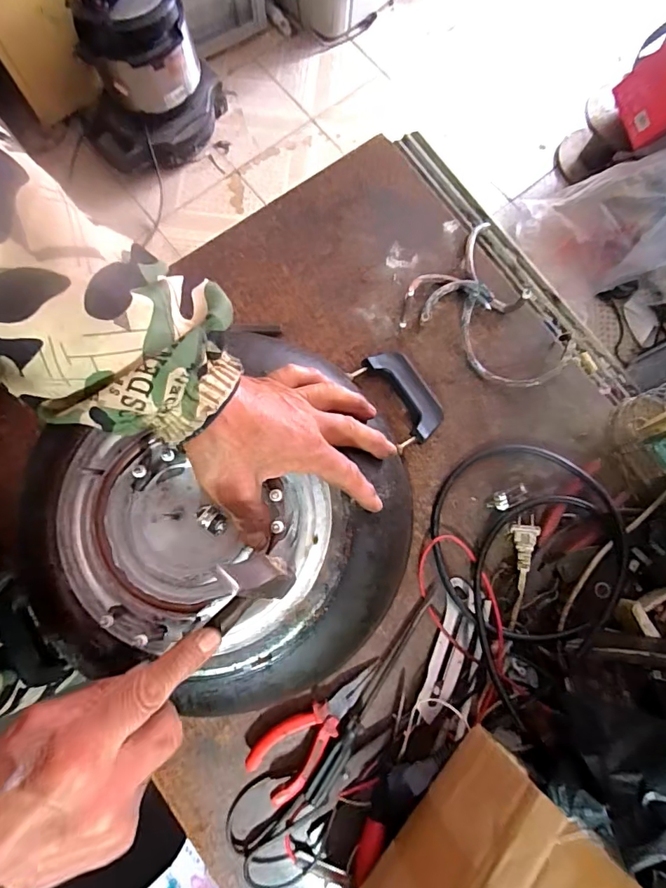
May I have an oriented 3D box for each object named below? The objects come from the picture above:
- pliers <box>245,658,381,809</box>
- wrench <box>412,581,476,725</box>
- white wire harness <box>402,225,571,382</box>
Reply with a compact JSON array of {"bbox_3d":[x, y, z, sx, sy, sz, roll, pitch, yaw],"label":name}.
[{"bbox_3d":[-0.017,0.259,0.447,0.053,0.014,0.140,43,80,7],"label":"pliers"},{"bbox_3d":[0.110,0.199,0.465,0.028,0.010,0.135,19,78,3],"label":"wrench"},{"bbox_3d":[0.176,-0.141,0.505,0.174,0.047,0.161,43,80,7],"label":"white wire harness"}]

